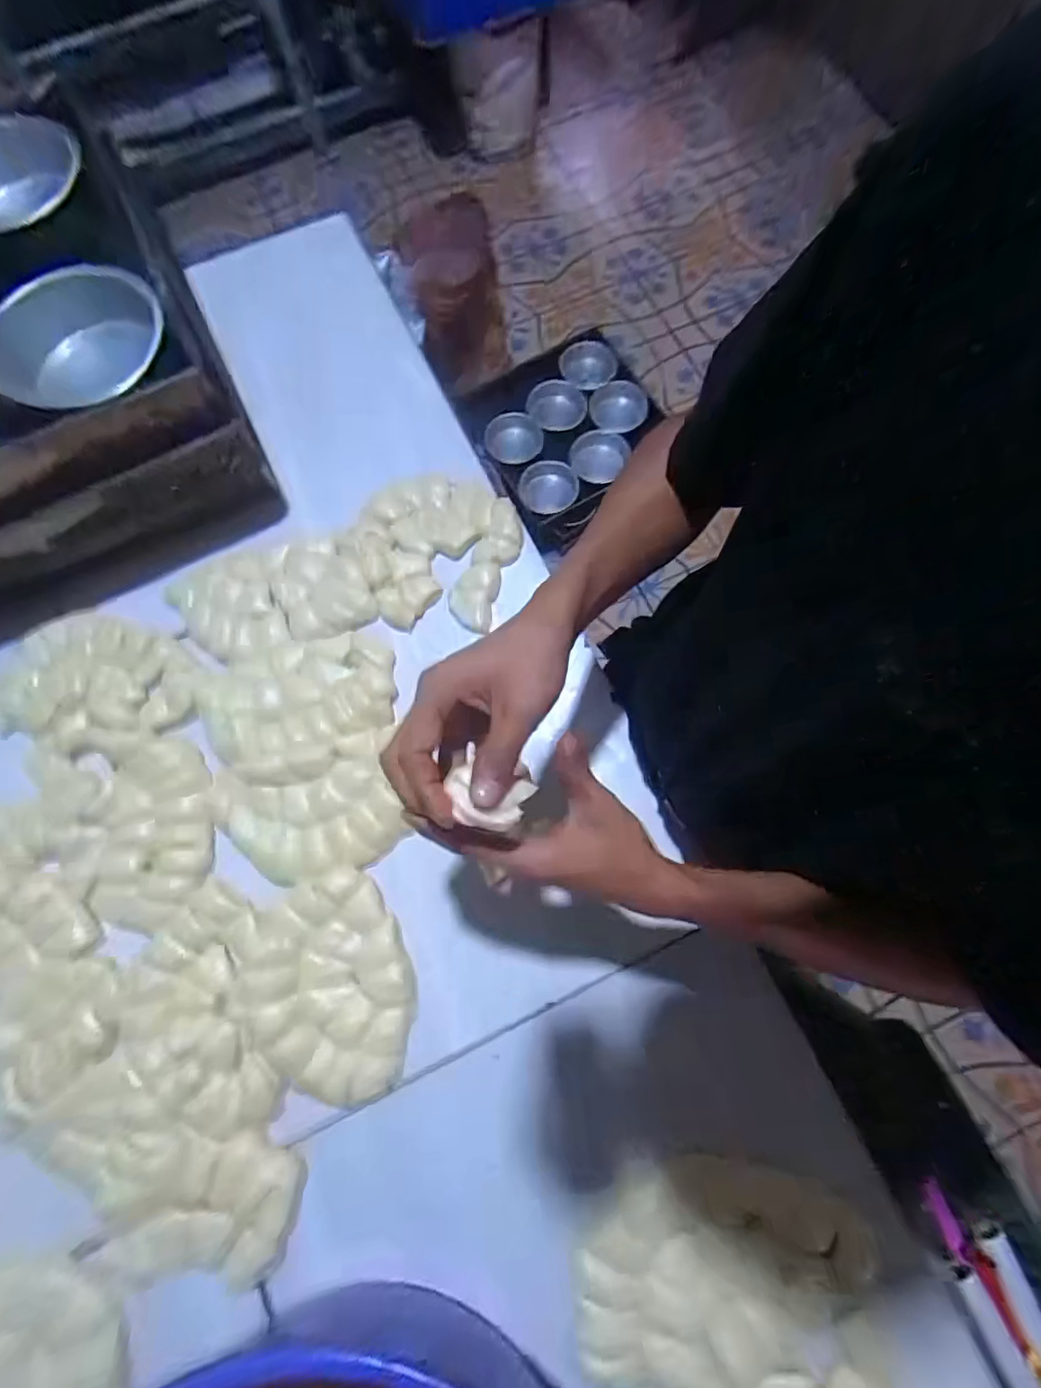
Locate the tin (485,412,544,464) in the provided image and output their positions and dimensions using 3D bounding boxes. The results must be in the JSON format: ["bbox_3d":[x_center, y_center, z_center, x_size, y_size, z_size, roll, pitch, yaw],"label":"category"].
[{"bbox_3d":[-0.020,-0.721,1.554,0.164,0.055,0.150,-16,76,-2],"label":"tin"}]

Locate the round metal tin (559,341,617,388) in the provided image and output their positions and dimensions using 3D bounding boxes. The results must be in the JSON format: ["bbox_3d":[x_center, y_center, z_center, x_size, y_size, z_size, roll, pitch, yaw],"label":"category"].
[{"bbox_3d":[0.198,-0.965,1.605,0.160,0.051,0.174,20,78,7],"label":"round metal tin"}]

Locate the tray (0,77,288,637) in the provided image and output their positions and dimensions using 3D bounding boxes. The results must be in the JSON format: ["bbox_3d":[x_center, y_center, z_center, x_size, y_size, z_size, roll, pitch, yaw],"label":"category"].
[{"bbox_3d":[-0.563,-0.314,0.574,0.458,0.182,0.414,-27,75,-6],"label":"tray"}]

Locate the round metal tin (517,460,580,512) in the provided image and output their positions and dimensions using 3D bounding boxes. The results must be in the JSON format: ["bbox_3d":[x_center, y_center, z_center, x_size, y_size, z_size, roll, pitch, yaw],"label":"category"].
[{"bbox_3d":[0.073,-0.565,1.497,0.155,0.036,0.144,0,76,2],"label":"round metal tin"}]

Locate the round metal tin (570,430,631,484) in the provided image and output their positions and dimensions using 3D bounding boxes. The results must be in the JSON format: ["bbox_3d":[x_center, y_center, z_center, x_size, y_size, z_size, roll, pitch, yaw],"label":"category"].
[{"bbox_3d":[0.211,-0.646,1.507,0.143,0.053,0.148,0,76,2],"label":"round metal tin"}]

